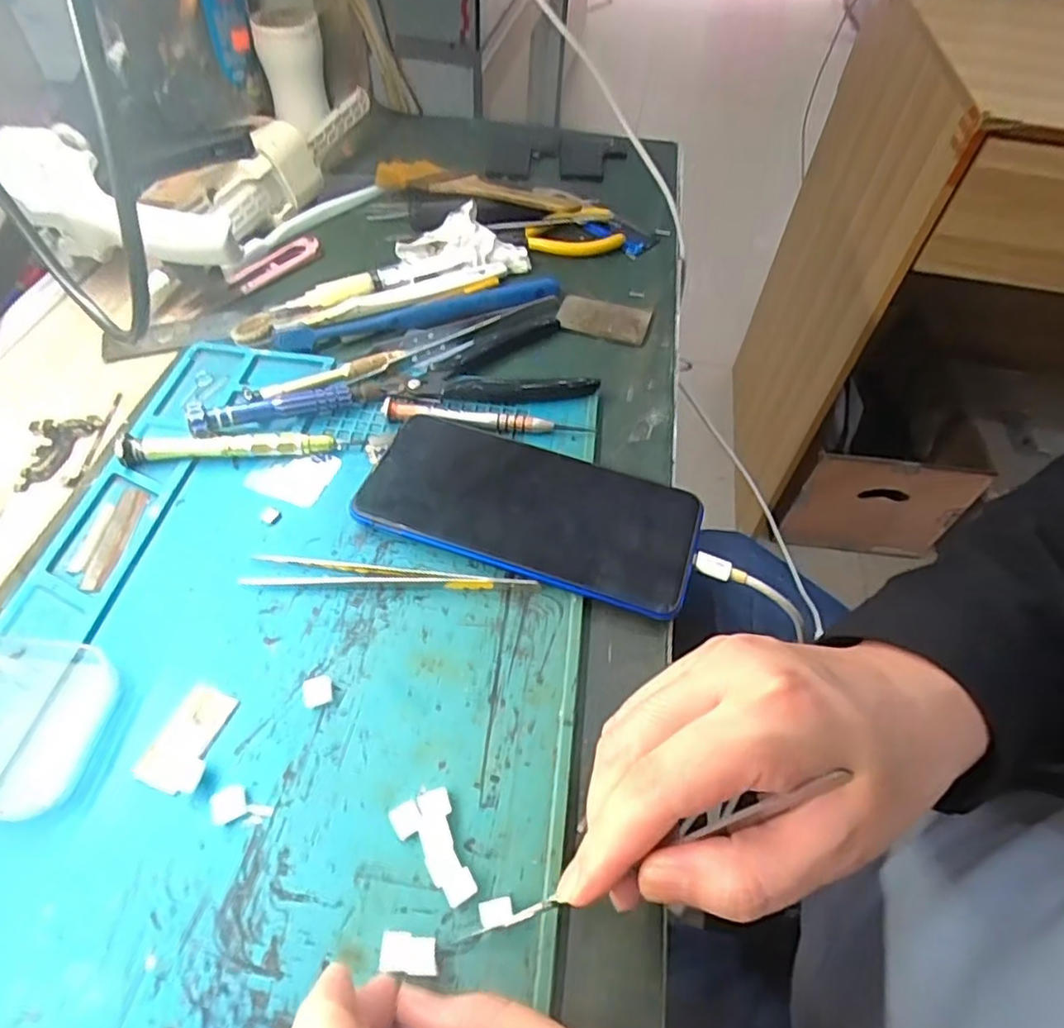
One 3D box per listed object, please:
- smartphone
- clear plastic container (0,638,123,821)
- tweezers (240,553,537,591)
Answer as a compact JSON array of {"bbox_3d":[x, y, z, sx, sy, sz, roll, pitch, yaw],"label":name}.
[{"bbox_3d":[0.000,-0.003,0.314,0.160,0.012,0.075,17,54,9],"label":"smartphone"},{"bbox_3d":[-0.197,0.078,0.240,0.063,0.020,0.063,6,53,1],"label":"clear plastic container"},{"bbox_3d":[-0.065,0.027,0.294,0.131,0.006,0.014,2,53,-2],"label":"tweezers"}]

